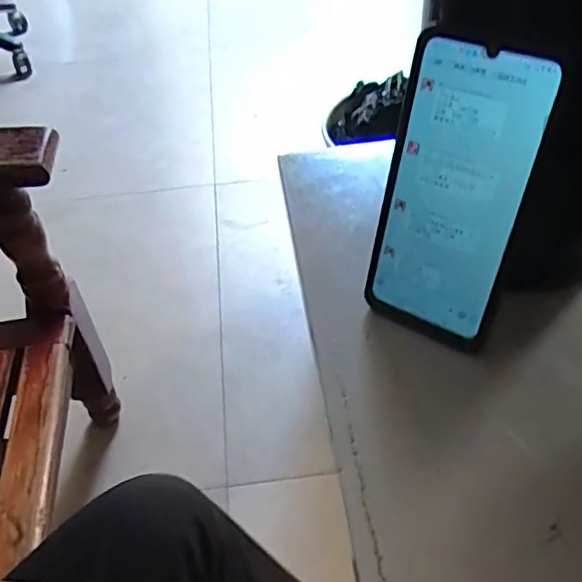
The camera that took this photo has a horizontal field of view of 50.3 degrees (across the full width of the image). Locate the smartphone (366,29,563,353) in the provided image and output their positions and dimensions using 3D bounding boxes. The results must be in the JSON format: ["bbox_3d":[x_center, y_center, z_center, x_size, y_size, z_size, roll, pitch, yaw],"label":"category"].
[{"bbox_3d":[0.088,-0.046,0.339,0.075,0.166,0.006,24,35,25],"label":"smartphone"}]

